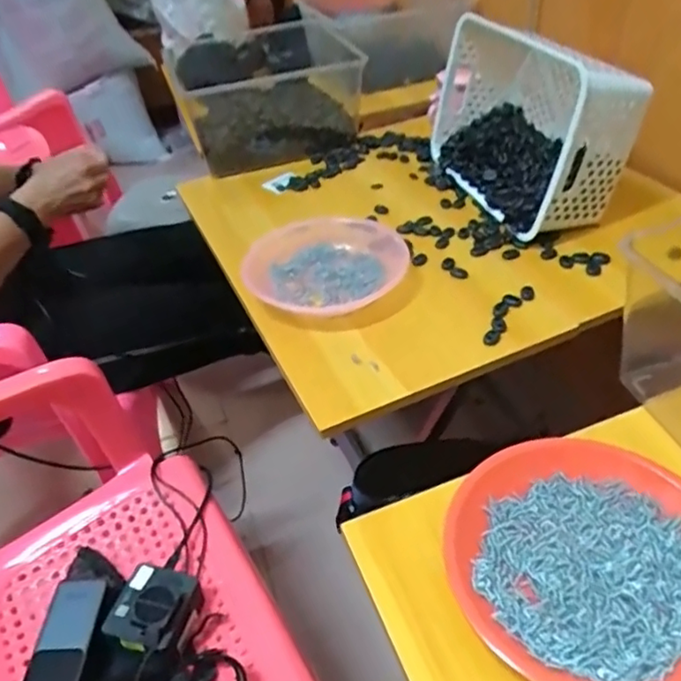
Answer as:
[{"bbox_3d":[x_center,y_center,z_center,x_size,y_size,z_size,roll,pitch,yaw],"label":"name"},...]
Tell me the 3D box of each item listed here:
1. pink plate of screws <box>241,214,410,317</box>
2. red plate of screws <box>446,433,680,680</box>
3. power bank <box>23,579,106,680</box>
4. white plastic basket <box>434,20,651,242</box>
[{"bbox_3d":[-0.021,-0.099,0.737,0.186,0.038,0.178,-4,41,4],"label":"pink plate of screws"},{"bbox_3d":[0.178,0.151,0.431,0.188,0.017,0.196,-4,41,4],"label":"red plate of screws"},{"bbox_3d":[-0.272,0.296,0.593,0.049,0.019,0.122,-2,41,6],"label":"power bank"},{"bbox_3d":[0.243,-0.285,0.806,0.142,0.191,0.311,-16,41,-10],"label":"white plastic basket"}]

